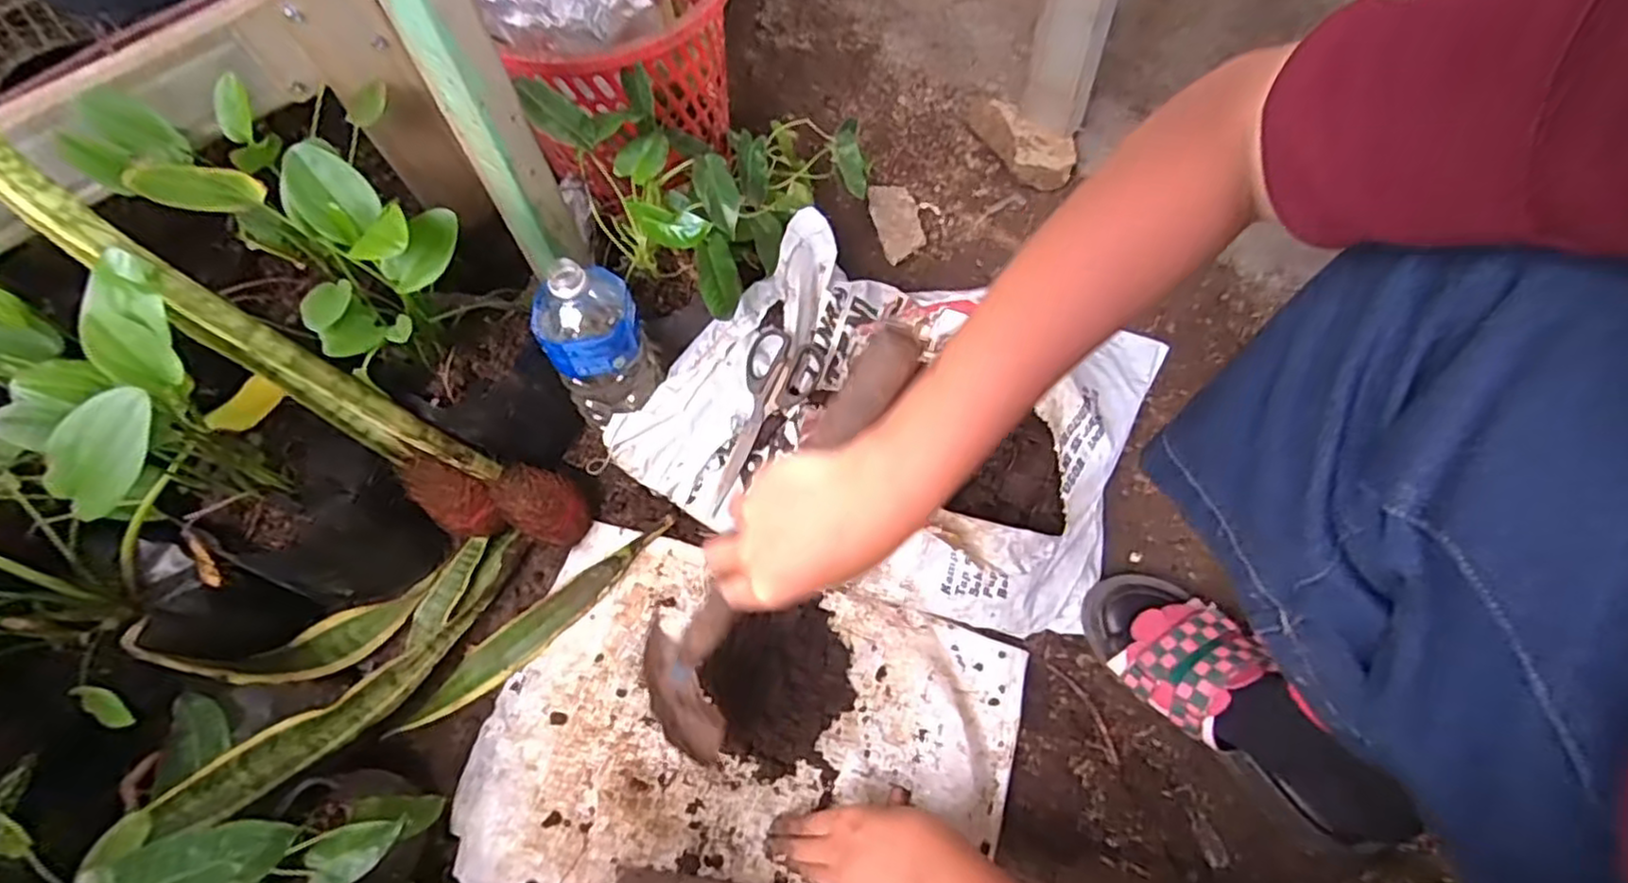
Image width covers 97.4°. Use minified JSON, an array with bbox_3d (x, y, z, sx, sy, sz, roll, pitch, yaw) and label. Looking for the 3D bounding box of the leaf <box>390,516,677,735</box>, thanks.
[{"bbox_3d":[-0.255,0.171,0.672,0.291,0.030,0.040,-32,66,-14],"label":"leaf"}]

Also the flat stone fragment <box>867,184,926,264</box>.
[{"bbox_3d":[0.102,-0.275,0.889,0.058,0.026,0.111,-11,63,-4],"label":"flat stone fragment"}]

